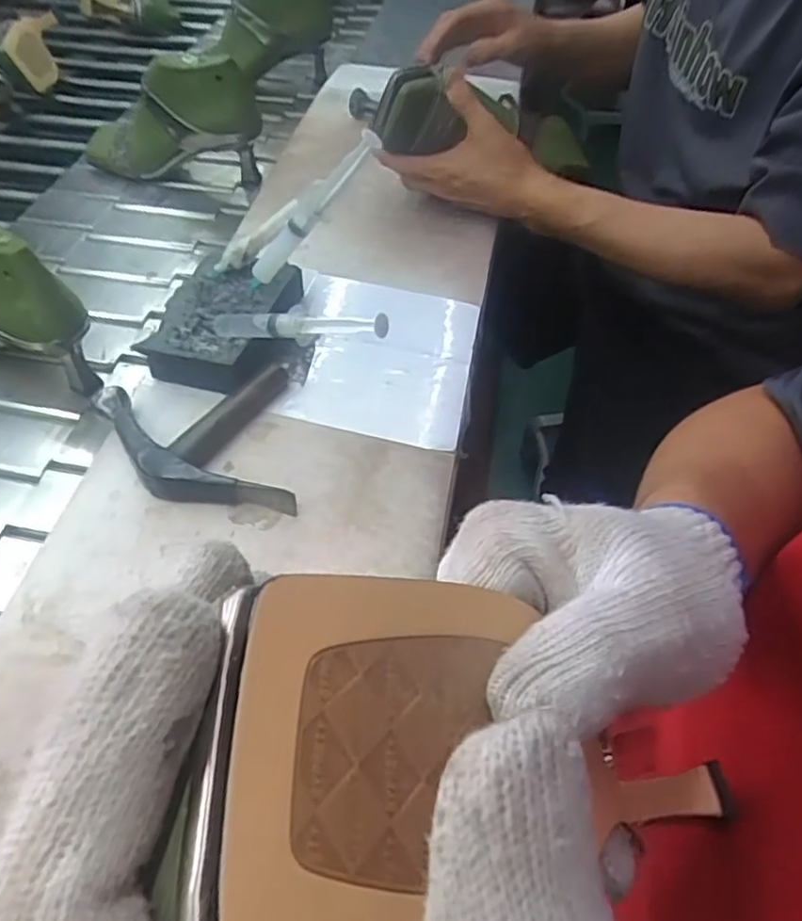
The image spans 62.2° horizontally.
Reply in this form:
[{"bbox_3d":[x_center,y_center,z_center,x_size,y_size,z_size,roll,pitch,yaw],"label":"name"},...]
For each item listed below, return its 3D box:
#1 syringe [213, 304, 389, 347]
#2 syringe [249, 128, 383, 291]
[{"bbox_3d":[-0.076,-0.095,0.465,0.153,0.023,0.015,8,48,31],"label":"syringe"},{"bbox_3d":[-0.070,-0.177,0.483,0.019,0.165,0.013,30,45,-27],"label":"syringe"}]

